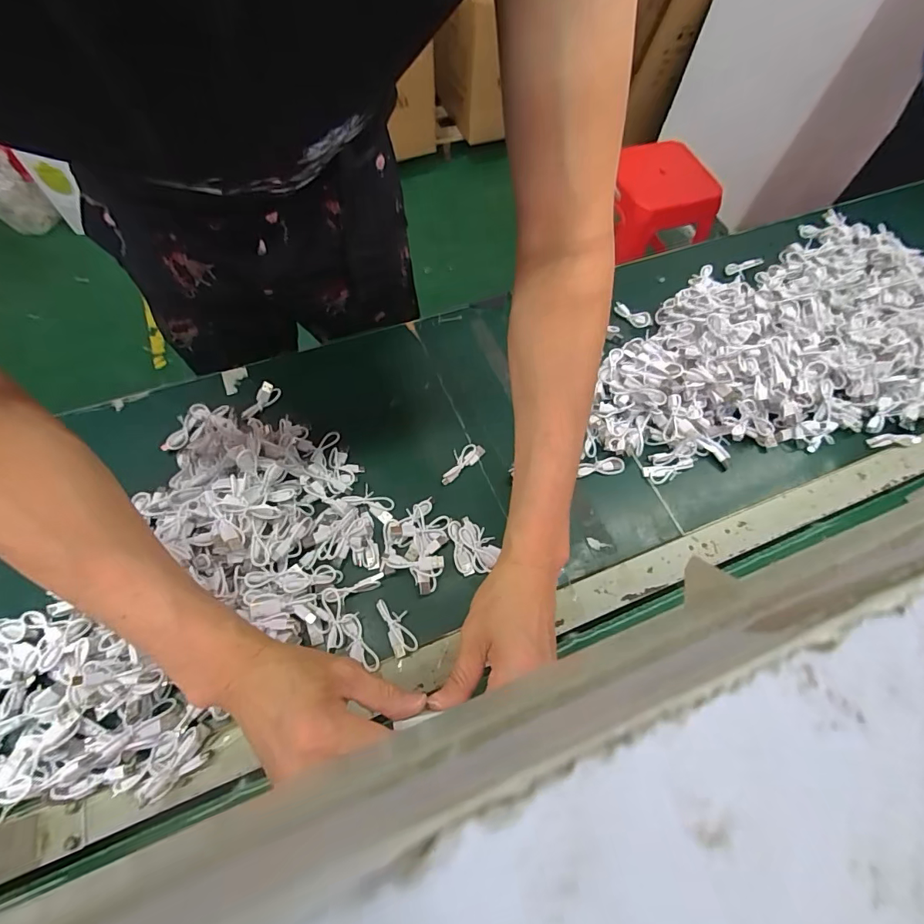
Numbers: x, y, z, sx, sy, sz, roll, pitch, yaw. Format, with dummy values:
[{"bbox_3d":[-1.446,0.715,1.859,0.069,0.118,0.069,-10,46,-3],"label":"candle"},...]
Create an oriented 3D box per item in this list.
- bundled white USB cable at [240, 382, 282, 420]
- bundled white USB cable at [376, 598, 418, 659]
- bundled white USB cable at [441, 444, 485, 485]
[{"bbox_3d":[-0.243,-0.070,0.559,0.028,0.015,0.058,19,64,7],"label":"bundled white USB cable"},{"bbox_3d":[-0.064,0.162,0.453,0.024,0.013,0.056,-20,66,-13],"label":"bundled white USB cable"},{"bbox_3d":[-0.003,-0.001,0.538,0.064,0.007,0.027,-37,71,-19],"label":"bundled white USB cable"}]

